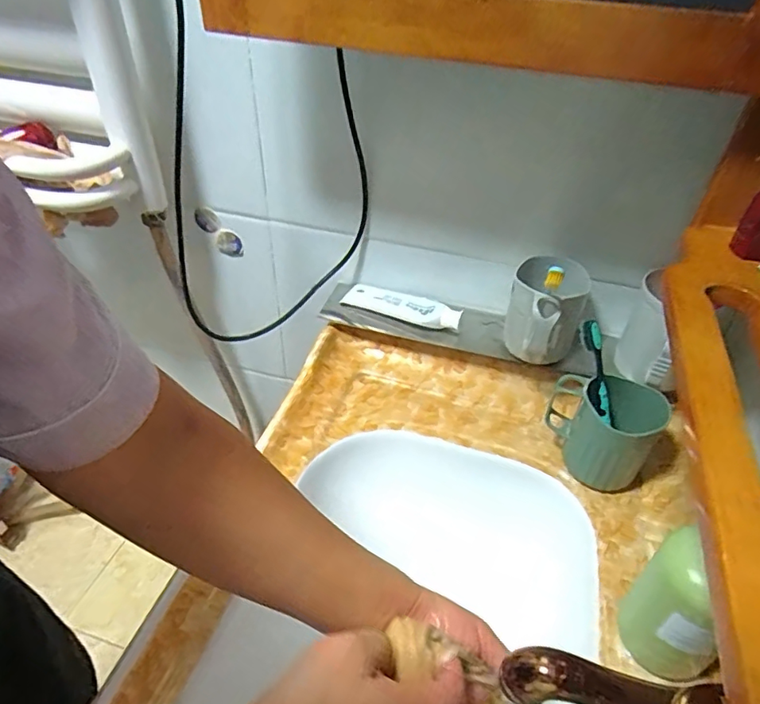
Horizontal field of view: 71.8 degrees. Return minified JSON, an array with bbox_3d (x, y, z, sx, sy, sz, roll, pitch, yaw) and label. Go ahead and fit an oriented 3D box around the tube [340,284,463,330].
[{"bbox_3d":[0.029,-0.063,0.707,0.164,0.035,0.032,22,44,20],"label":"tube"}]

